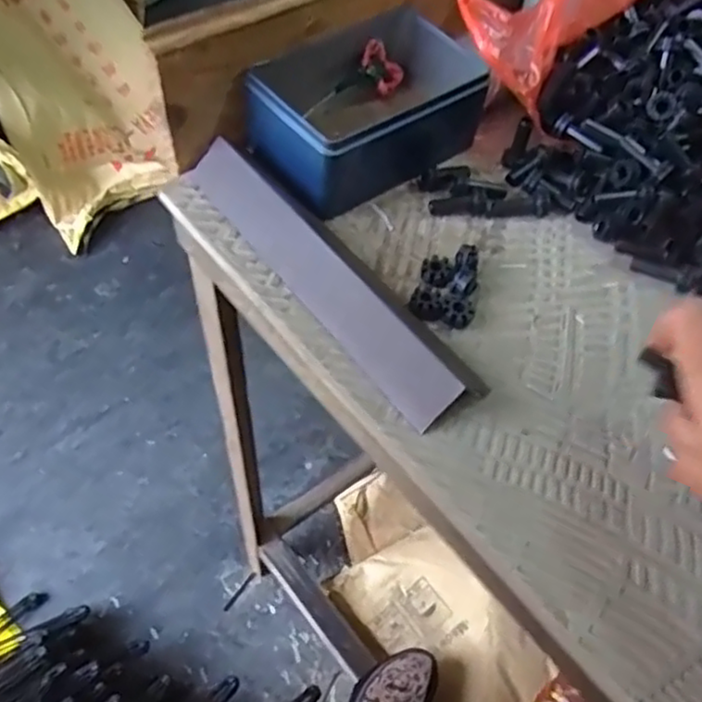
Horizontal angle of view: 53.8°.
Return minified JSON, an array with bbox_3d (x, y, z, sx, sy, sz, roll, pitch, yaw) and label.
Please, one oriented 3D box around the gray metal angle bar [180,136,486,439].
[{"bbox_3d":[-0.017,-0.051,0.407,0.047,0.019,0.228,-31,62,-23],"label":"gray metal angle bar"}]

